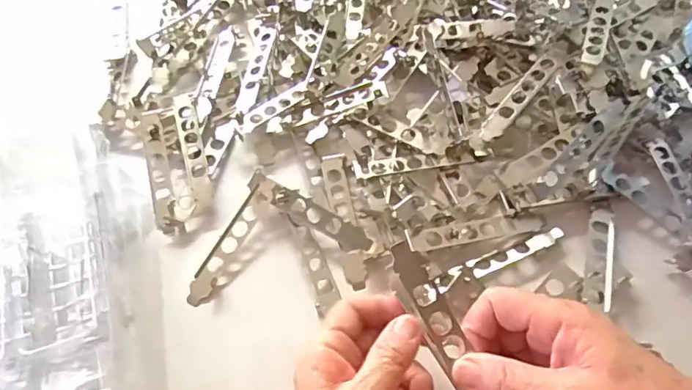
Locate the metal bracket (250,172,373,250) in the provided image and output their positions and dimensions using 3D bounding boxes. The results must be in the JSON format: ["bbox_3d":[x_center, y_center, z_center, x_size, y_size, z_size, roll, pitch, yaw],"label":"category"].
[{"bbox_3d":[-0.030,0.013,0.440,0.116,0.009,0.023,29,66,18],"label":"metal bracket"}]

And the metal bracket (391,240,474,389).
[{"bbox_3d":[0.061,0.085,0.322,0.023,0.007,0.123,-31,79,5],"label":"metal bracket"}]

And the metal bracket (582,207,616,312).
[{"bbox_3d":[0.200,0.045,0.417,0.019,0.010,0.090,15,63,12],"label":"metal bracket"}]

